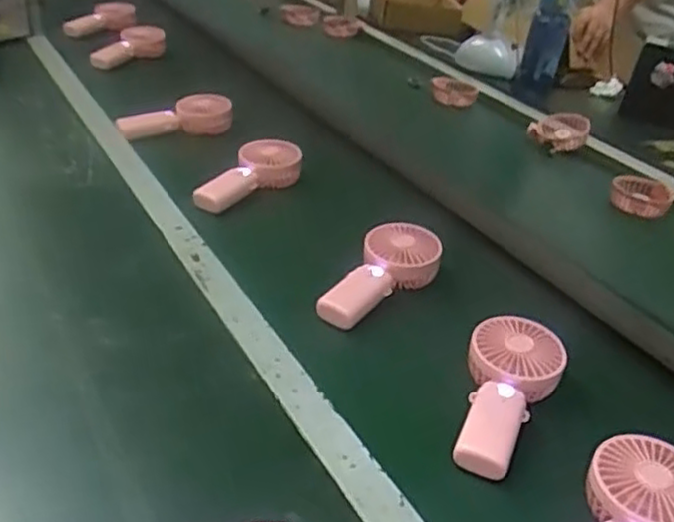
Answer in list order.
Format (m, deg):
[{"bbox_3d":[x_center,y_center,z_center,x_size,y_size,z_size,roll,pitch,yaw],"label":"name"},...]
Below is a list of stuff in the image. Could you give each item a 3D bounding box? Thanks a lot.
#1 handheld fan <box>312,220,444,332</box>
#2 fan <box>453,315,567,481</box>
[{"bbox_3d":[0.053,0.016,0.777,0.088,0.051,0.164,19,32,19],"label":"handheld fan"},{"bbox_3d":[0.151,0.120,0.641,0.082,0.032,0.180,17,45,18],"label":"fan"}]

